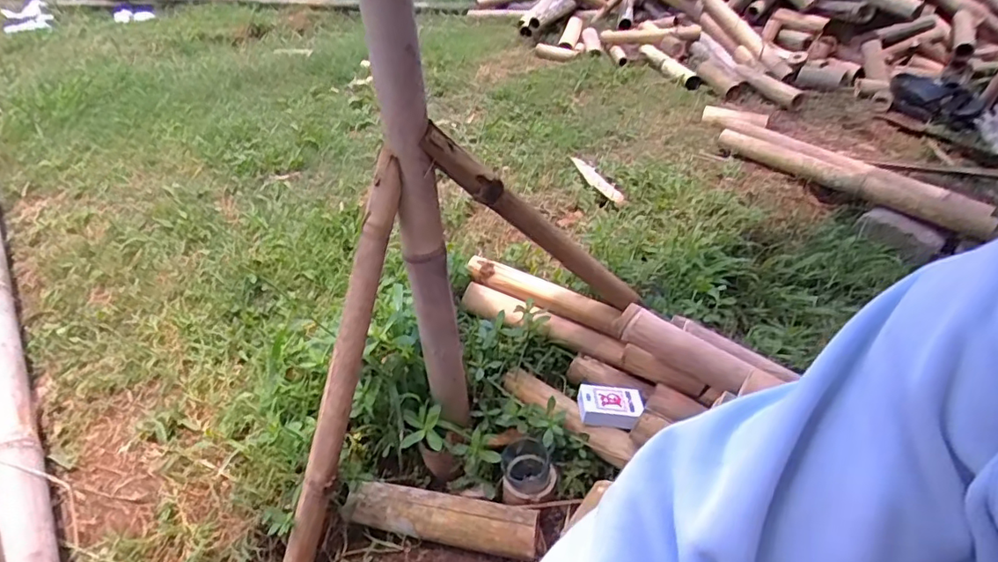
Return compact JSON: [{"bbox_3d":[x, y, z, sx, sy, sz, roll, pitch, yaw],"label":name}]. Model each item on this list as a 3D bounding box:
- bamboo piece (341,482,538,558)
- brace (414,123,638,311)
[{"bbox_3d":[-0.085,0.341,0.801,0.271,0.053,0.059,4,36,11],"label":"bamboo piece"},{"bbox_3d":[0.068,-0.066,0.809,0.040,0.502,0.033,-51,42,7],"label":"brace"}]

